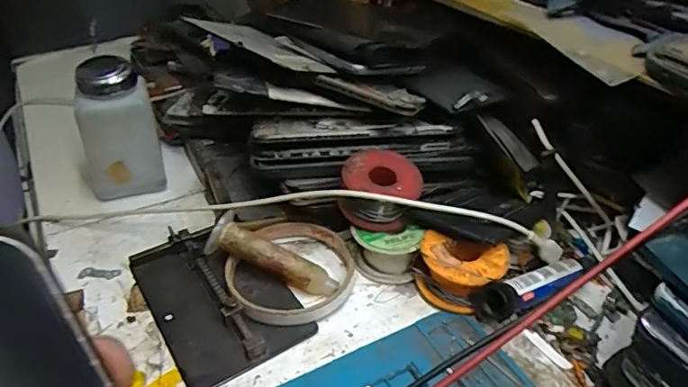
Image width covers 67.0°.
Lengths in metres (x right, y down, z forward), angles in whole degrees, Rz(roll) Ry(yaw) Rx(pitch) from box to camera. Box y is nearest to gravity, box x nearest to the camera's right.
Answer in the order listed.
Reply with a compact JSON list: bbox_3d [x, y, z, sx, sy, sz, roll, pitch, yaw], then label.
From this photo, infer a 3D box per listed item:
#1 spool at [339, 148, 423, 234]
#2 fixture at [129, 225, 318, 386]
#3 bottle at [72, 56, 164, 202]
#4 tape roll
[{"bbox_3d":[0.025,-0.003,0.350,0.051,0.037,0.043,3,37,1],"label":"spool"},{"bbox_3d":[-0.081,0.060,0.327,0.078,0.015,0.118,-22,43,-28],"label":"fixture"},{"bbox_3d":[-0.174,-0.049,0.397,0.055,0.100,0.046,-17,40,-23],"label":"bottle"},{"bbox_3d":[-0.035,0.050,0.339,0.080,0.018,0.083,1,37,-1],"label":"tape roll"}]

